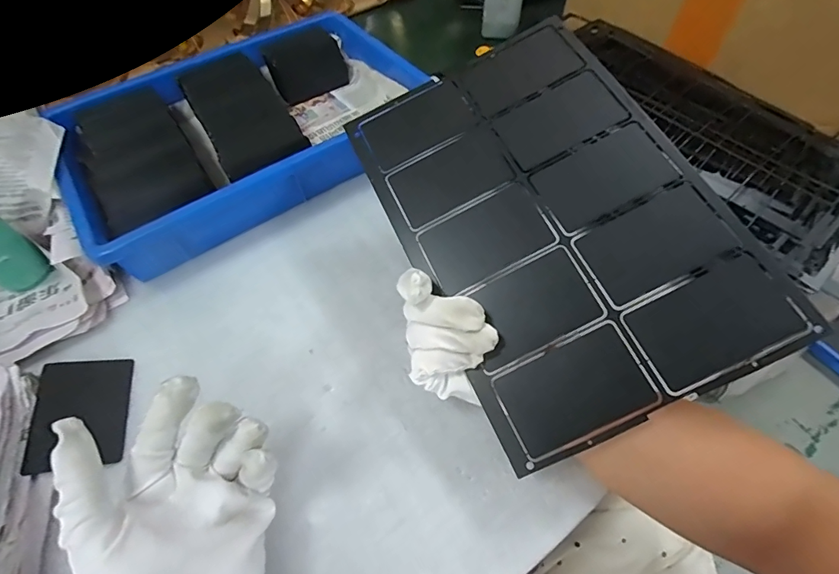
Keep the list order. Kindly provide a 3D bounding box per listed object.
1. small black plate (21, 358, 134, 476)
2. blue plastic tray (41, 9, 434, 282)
[{"bbox_3d":[-0.253,0.092,0.323,0.058,0.007,0.089,-4,50,-22],"label":"small black plate"},{"bbox_3d":[-0.190,-0.181,0.479,0.364,0.062,0.245,-31,64,-19],"label":"blue plastic tray"}]

